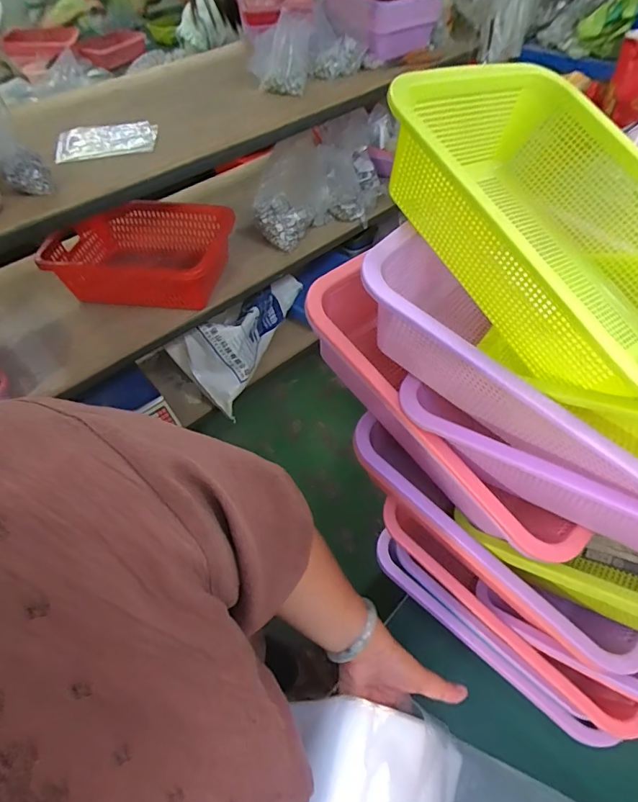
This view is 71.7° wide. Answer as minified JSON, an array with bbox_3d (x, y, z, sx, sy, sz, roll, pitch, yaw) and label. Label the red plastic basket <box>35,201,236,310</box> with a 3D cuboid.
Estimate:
[{"bbox_3d":[-0.489,-0.397,1.240,0.469,0.165,0.314,3,53,4],"label":"red plastic basket"}]

